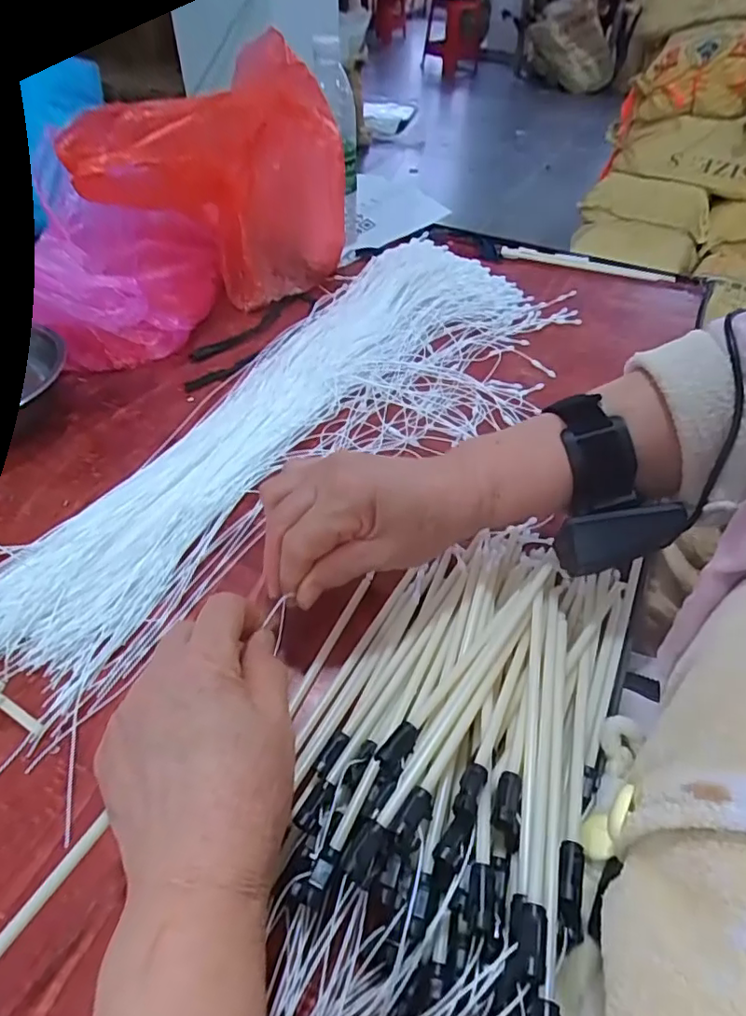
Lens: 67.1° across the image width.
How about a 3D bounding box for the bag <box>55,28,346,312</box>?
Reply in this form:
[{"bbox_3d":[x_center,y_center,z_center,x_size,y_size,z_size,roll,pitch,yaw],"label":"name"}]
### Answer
[{"bbox_3d":[-0.141,-0.308,0.552,0.182,0.209,0.215,8,48,7],"label":"bag"}]

